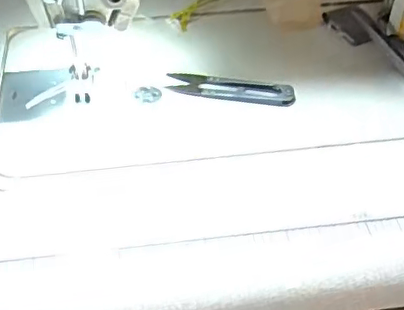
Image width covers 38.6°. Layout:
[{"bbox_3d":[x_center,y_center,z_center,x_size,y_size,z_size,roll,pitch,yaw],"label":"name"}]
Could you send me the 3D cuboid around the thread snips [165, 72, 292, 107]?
[{"bbox_3d":[0.023,-0.054,0.443,0.096,0.011,0.025,8,46,8],"label":"thread snips"}]

